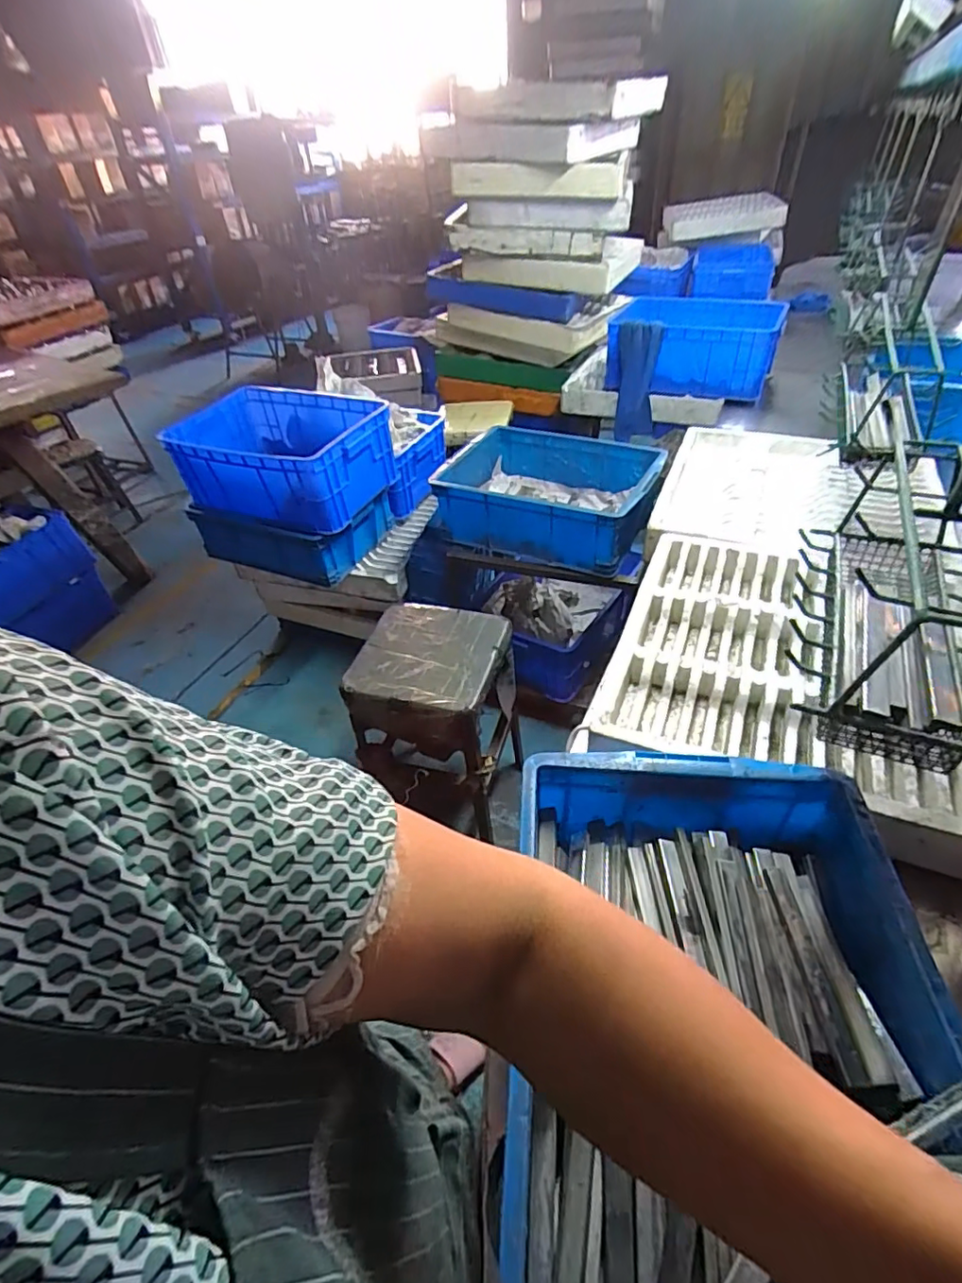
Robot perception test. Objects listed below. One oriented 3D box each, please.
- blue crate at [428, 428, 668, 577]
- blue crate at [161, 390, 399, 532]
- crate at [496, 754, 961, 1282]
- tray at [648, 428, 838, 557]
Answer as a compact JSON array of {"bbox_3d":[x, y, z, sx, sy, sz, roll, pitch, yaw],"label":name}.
[{"bbox_3d":[0.177,-0.370,1.446,0.507,0.169,0.354,15,45,20],"label":"blue crate"},{"bbox_3d":[-0.539,-0.498,1.532,0.523,0.210,0.358,15,45,20],"label":"blue crate"},{"bbox_3d":[0.204,0.340,0.491,0.342,0.114,0.498,2,42,7],"label":"crate"},{"bbox_3d":[0.612,-0.365,1.285,0.355,0.048,0.550,14,45,19],"label":"tray"}]

